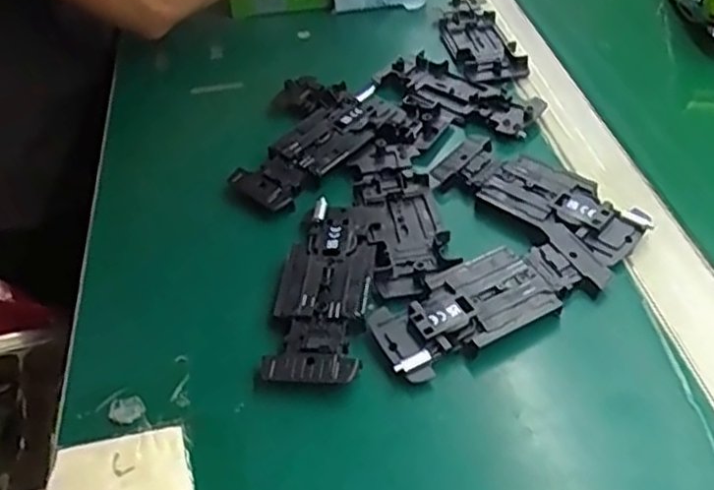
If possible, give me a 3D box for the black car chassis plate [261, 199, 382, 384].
[{"bbox_3d":[-0.016,0.019,0.376,0.047,0.008,0.121,2,44,7],"label":"black car chassis plate"}]

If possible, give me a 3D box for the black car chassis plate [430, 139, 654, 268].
[{"bbox_3d":[0.105,-0.032,0.422,0.049,0.010,0.126,-34,51,-27],"label":"black car chassis plate"}]

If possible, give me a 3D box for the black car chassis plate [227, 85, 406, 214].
[{"bbox_3d":[-0.022,-0.066,0.466,0.045,0.012,0.129,29,53,30],"label":"black car chassis plate"}]

